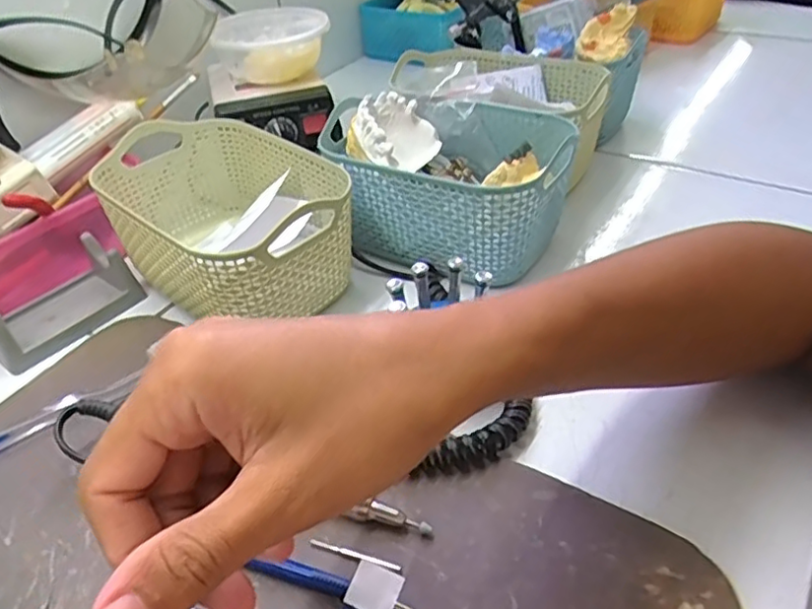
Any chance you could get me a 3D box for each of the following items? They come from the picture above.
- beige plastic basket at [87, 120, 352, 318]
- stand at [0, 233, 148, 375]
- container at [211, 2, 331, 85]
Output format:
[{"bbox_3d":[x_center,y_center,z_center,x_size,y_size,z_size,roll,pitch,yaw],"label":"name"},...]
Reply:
[{"bbox_3d":[-0.116,-0.053,0.427,0.171,0.083,0.114,30,50,35],"label":"beige plastic basket"},{"bbox_3d":[-0.240,-0.006,0.425,0.066,0.035,0.096,25,47,31],"label":"stand"},{"bbox_3d":[-0.115,-0.222,0.552,0.091,0.054,0.091,-14,40,-12],"label":"container"}]

